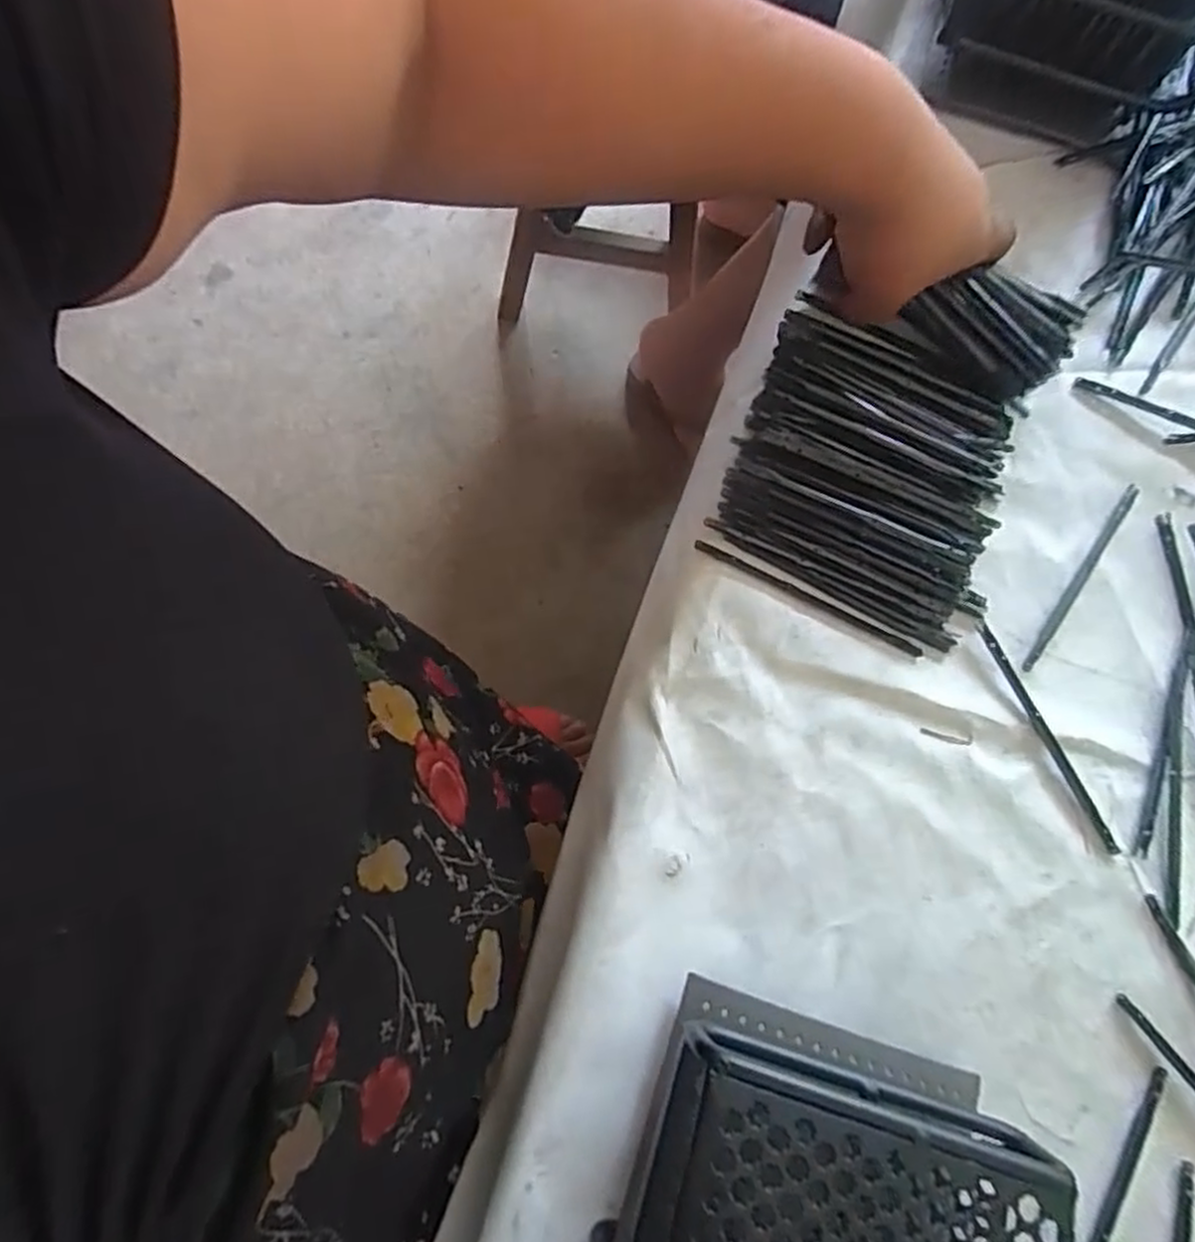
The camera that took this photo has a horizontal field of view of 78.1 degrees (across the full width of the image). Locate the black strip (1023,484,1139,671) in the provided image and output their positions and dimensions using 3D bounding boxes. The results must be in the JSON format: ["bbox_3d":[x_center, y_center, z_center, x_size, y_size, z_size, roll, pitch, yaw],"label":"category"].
[{"bbox_3d":[0.273,-0.026,0.413,0.007,0.004,0.132,36,79,6],"label":"black strip"}]

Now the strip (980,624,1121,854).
[{"bbox_3d":[0.242,0.061,0.393,0.010,0.004,0.132,-26,79,-7],"label":"strip"}]

